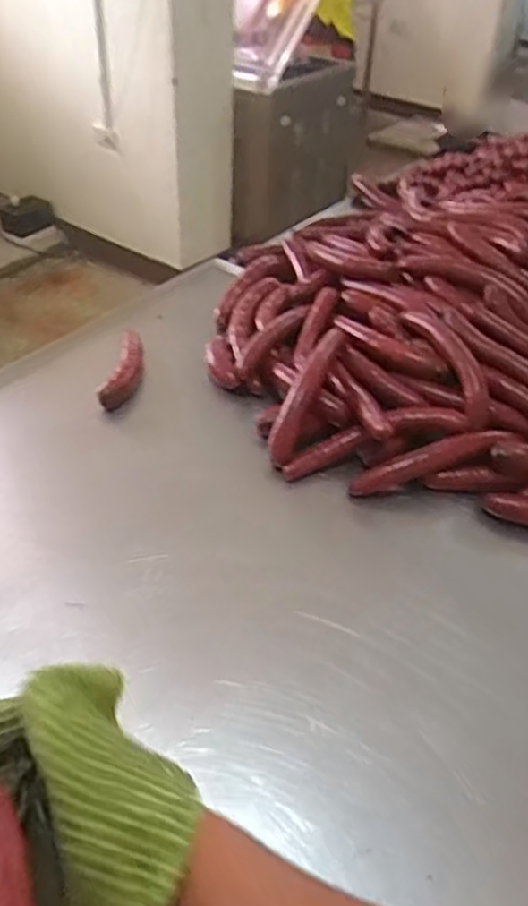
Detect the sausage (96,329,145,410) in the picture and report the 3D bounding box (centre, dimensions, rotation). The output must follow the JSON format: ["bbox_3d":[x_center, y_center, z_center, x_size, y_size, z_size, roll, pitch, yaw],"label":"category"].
[{"bbox_3d":[-0.249,-0.154,1.268,0.064,0.047,0.222,7,42,3],"label":"sausage"}]

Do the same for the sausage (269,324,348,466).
[{"bbox_3d":[0.073,-0.108,1.150,0.051,0.116,0.288,16,43,13],"label":"sausage"}]

